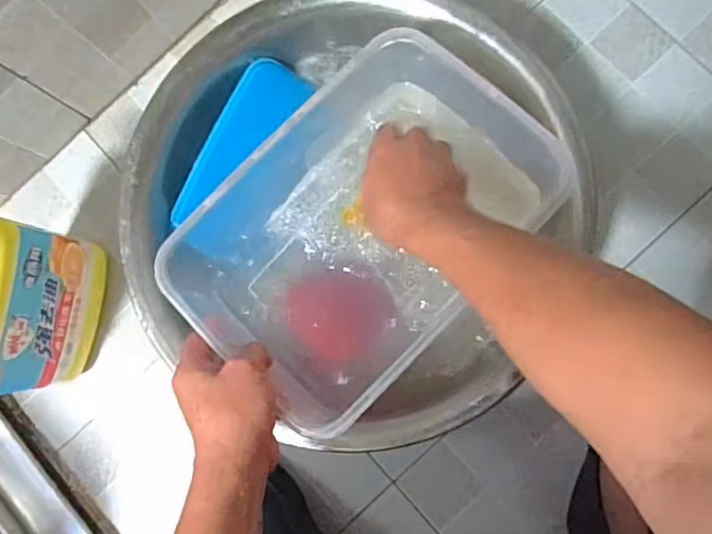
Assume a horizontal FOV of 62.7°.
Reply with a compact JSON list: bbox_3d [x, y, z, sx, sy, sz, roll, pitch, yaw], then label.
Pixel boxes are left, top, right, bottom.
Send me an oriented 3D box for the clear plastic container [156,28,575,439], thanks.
[{"bbox_3d":[0.009,-0.030,0.559,0.322,0.164,0.208,-45,80,0],"label":"clear plastic container"}]

